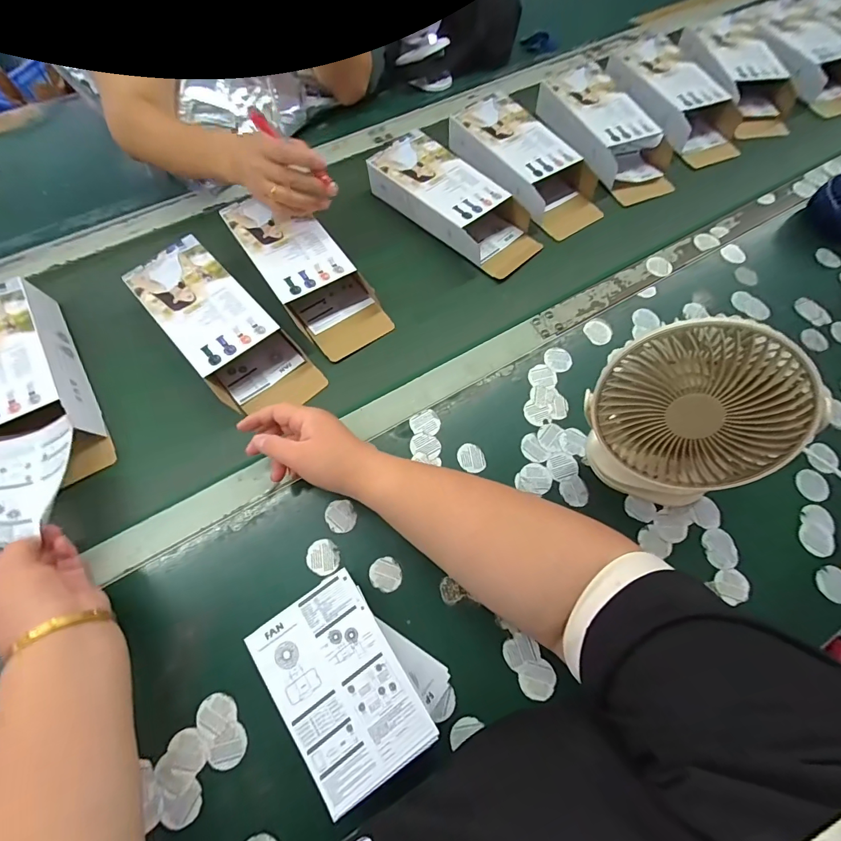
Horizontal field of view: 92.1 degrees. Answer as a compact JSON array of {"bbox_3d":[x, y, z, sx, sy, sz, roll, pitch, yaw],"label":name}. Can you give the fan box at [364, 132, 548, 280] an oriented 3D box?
[{"bbox_3d":[0.043,-0.298,0.556,0.251,0.055,0.110,39,72,16],"label":"fan box"}]

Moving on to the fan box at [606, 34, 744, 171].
[{"bbox_3d":[0.387,-0.496,0.629,0.088,0.075,0.241,-25,68,-10],"label":"fan box"}]

